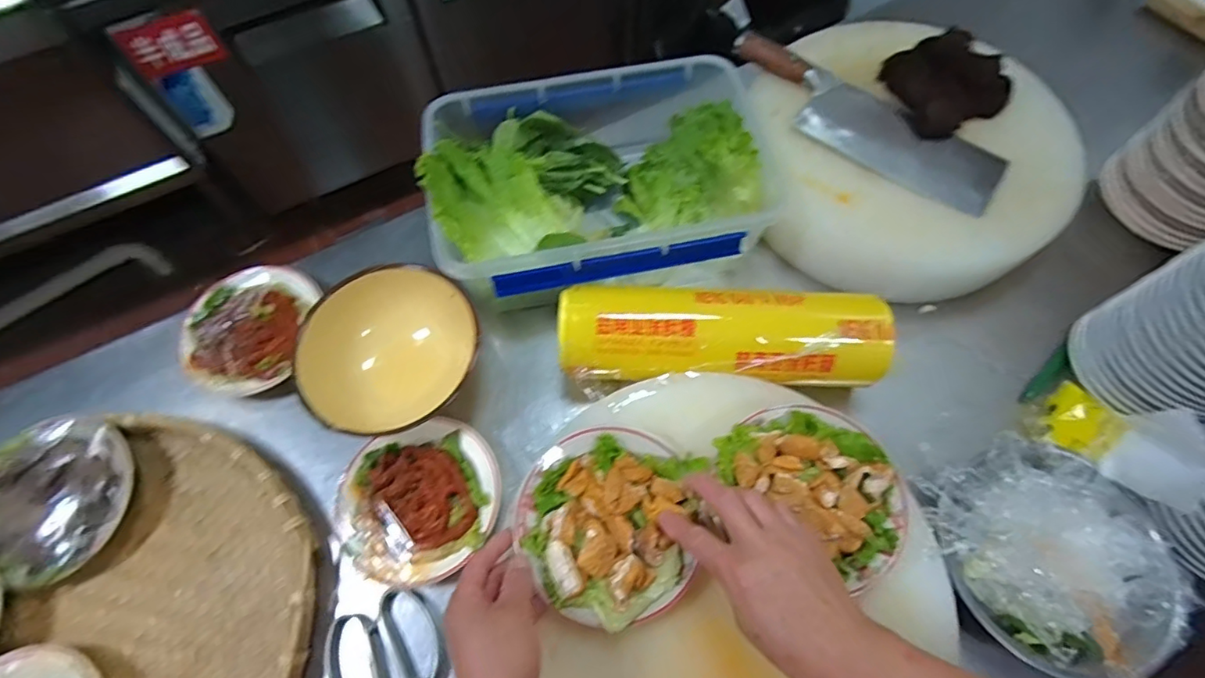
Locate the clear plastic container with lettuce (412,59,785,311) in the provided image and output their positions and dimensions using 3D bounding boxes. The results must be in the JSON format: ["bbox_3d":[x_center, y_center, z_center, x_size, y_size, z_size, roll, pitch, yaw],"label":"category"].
[{"bbox_3d":[-0.002,-0.171,0.625,0.360,0.130,0.247,-12,65,-4],"label":"clear plastic container with lettuce"}]

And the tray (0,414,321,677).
[{"bbox_3d":[-0.467,0.269,0.474,0.409,0.068,0.396,-1,64,1],"label":"tray"}]

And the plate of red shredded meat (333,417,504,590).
[{"bbox_3d":[-0.175,0.158,0.531,0.150,0.030,0.143,-1,64,1],"label":"plate of red shredded meat"}]

